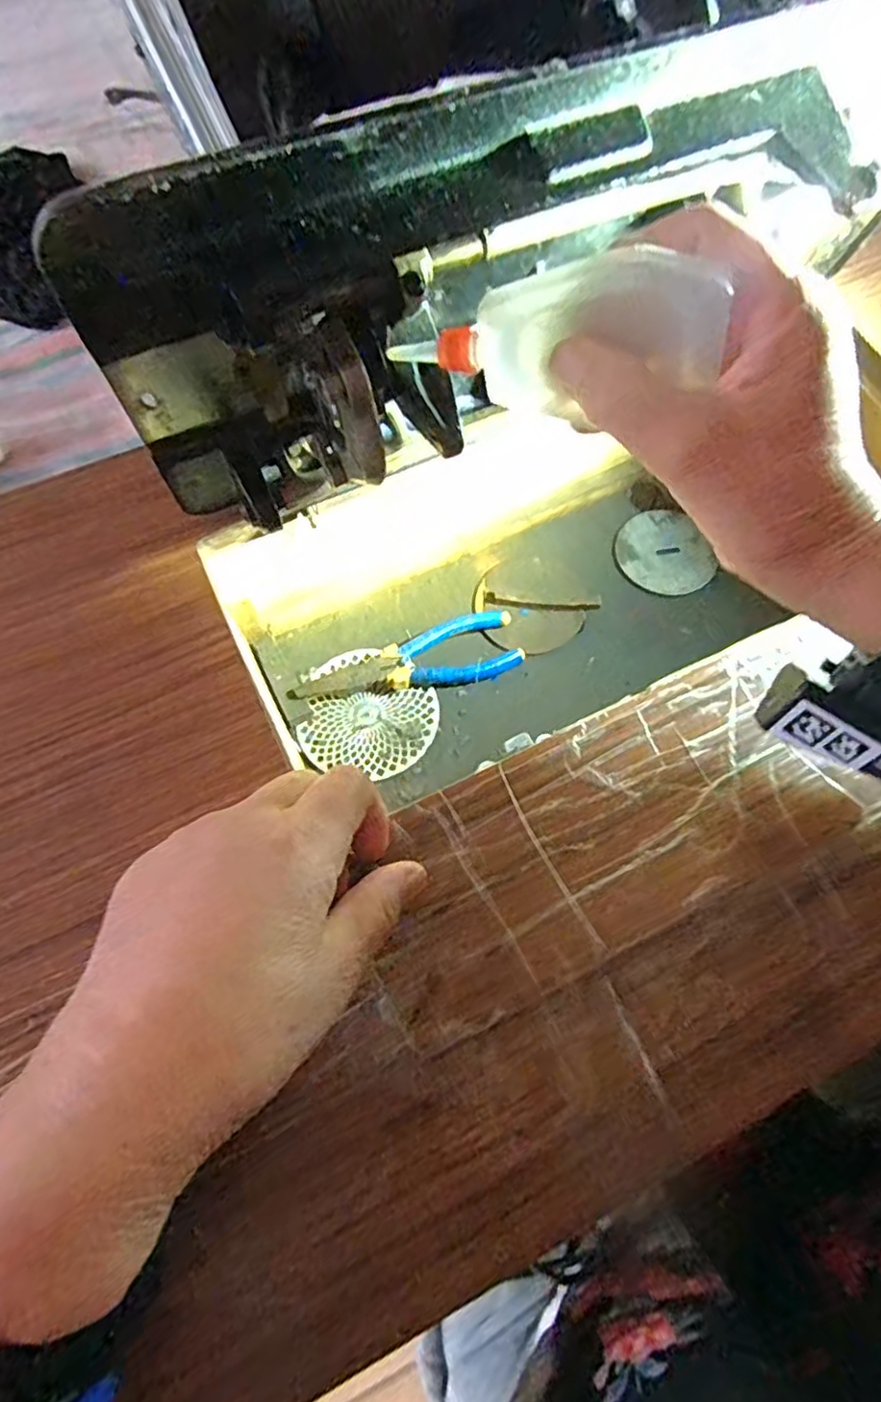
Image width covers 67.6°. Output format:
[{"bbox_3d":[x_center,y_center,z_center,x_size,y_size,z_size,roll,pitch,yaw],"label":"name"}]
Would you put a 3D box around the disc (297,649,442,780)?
[{"bbox_3d":[-0.062,0.012,0.535,0.114,0.009,0.102,38,72,13],"label":"disc"}]

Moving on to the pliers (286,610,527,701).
[{"bbox_3d":[-0.026,-0.026,0.539,0.188,0.015,0.053,-19,70,-8],"label":"pliers"}]

